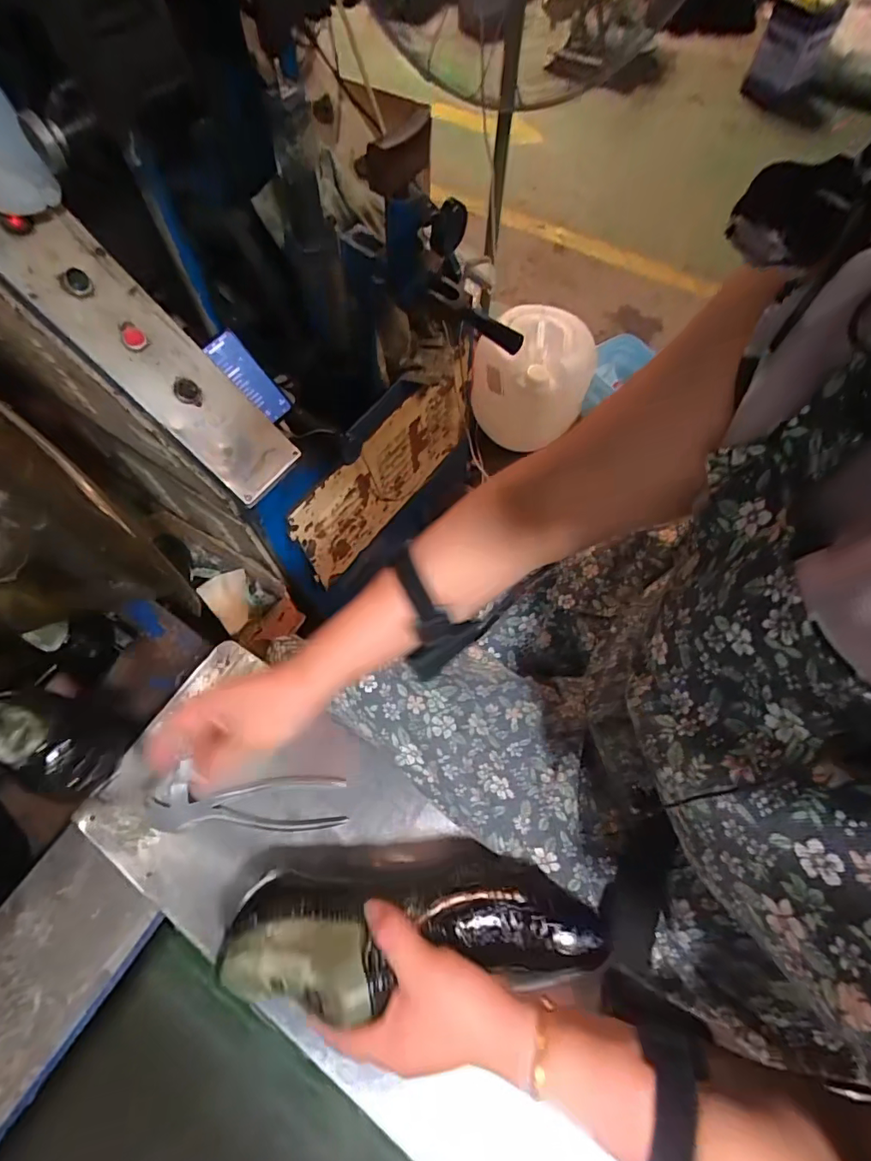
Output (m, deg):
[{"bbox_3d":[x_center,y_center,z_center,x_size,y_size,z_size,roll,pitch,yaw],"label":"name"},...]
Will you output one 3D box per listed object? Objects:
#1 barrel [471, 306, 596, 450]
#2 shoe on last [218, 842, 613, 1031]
[{"bbox_3d":[0.291,-0.616,1.523,0.334,0.303,0.307,0,64,1],"label":"barrel"},{"bbox_3d":[-0.019,0.271,0.403,0.273,0.112,0.084,-3,64,-5],"label":"shoe on last"}]

